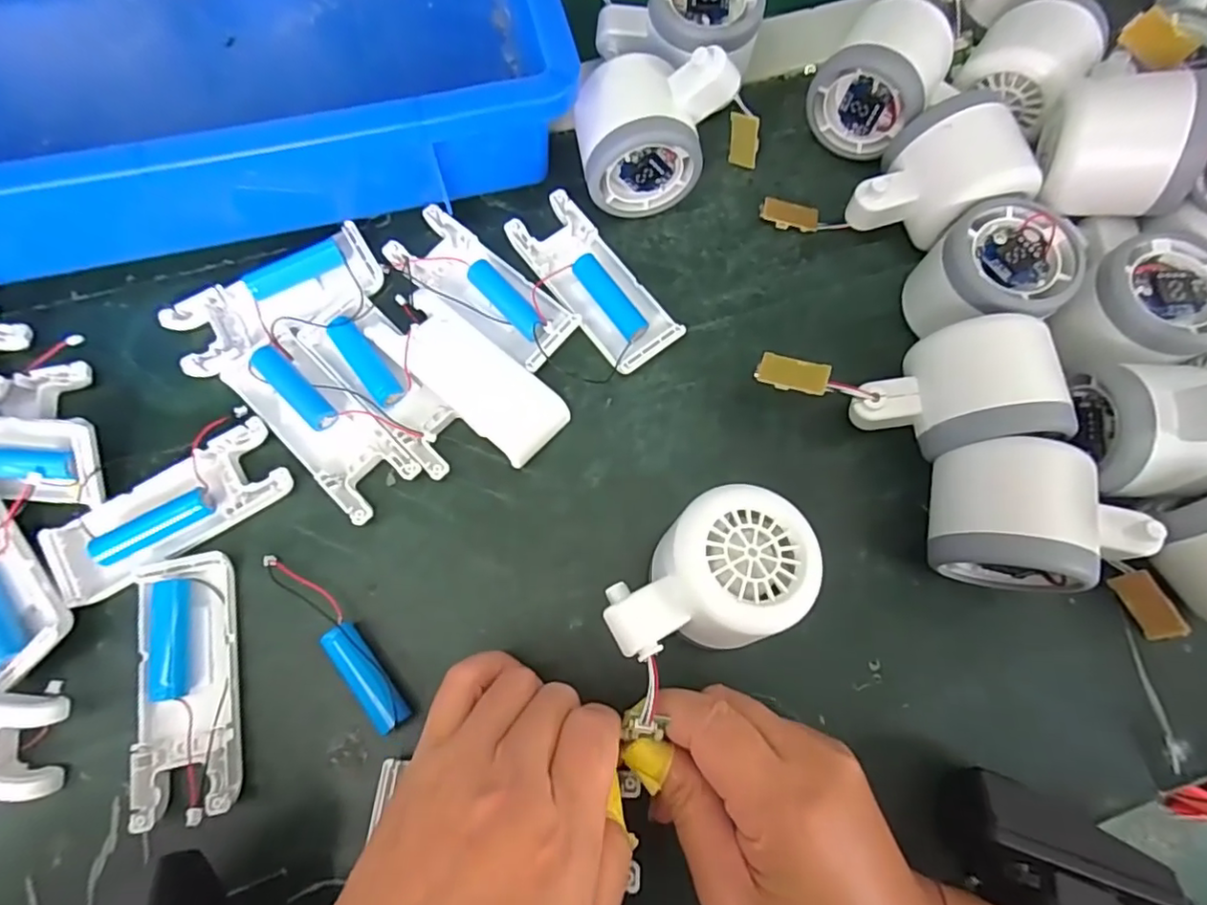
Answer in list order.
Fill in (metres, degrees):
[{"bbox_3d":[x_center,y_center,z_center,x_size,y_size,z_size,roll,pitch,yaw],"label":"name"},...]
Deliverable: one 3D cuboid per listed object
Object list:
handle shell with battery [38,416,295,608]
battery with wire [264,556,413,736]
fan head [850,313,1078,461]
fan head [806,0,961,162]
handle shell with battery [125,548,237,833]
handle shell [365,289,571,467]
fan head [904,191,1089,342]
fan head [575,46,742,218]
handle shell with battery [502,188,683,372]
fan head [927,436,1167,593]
[{"bbox_3d":[-0.199,0.027,0.269,0.103,0.015,0.041,-33,78,-9],"label":"handle shell with battery"},{"bbox_3d":[-0.116,0.080,0.259,0.014,0.021,0.093,-39,79,-10],"label":"battery with wire"},{"bbox_3d":[0.159,-0.026,0.270,0.084,0.055,0.055,-7,75,-3],"label":"fan head"},{"bbox_3d":[0.152,-0.199,0.319,0.059,0.055,0.060,40,78,9],"label":"fan head"},{"bbox_3d":[-0.180,0.098,0.249,0.038,0.017,0.104,-11,76,-4],"label":"handle shell with battery"},{"bbox_3d":[-0.064,-0.038,0.289,0.098,0.016,0.041,40,78,9],"label":"handle shell"},{"bbox_3d":[0.186,-0.083,0.287,0.069,0.053,0.055,-26,77,-8],"label":"fan head"},{"bbox_3d":[0.025,-0.164,0.300,0.076,0.066,0.051,-11,76,-4],"label":"fan head"},{"bbox_3d":[-0.005,-0.089,0.307,0.040,0.012,0.103,-36,79,-10],"label":"handle shell with battery"},{"bbox_3d":[0.186,0.030,0.255,0.077,0.051,0.057,13,75,2],"label":"fan head"}]

